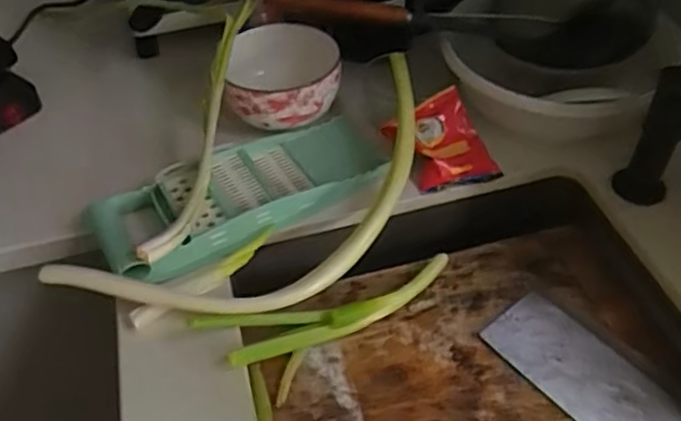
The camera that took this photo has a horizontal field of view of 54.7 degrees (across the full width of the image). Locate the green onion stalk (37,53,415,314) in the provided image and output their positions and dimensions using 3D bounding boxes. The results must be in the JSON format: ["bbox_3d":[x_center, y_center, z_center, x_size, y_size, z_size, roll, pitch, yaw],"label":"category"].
[{"bbox_3d":[-0.049,0.000,0.550,0.363,0.067,0.129,-30,51,-23],"label":"green onion stalk"}]

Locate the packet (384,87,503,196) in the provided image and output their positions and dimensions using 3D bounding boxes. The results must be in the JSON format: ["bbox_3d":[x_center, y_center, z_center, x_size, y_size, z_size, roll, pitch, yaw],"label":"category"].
[{"bbox_3d":[0.098,-0.061,0.627,0.079,0.021,0.094,-24,74,-17],"label":"packet"}]

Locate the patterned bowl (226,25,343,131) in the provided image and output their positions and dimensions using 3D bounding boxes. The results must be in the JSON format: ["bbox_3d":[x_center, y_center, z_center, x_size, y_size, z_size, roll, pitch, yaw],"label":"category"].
[{"bbox_3d":[-0.059,-0.134,0.681,0.110,0.059,0.117,-2,46,2],"label":"patterned bowl"}]

